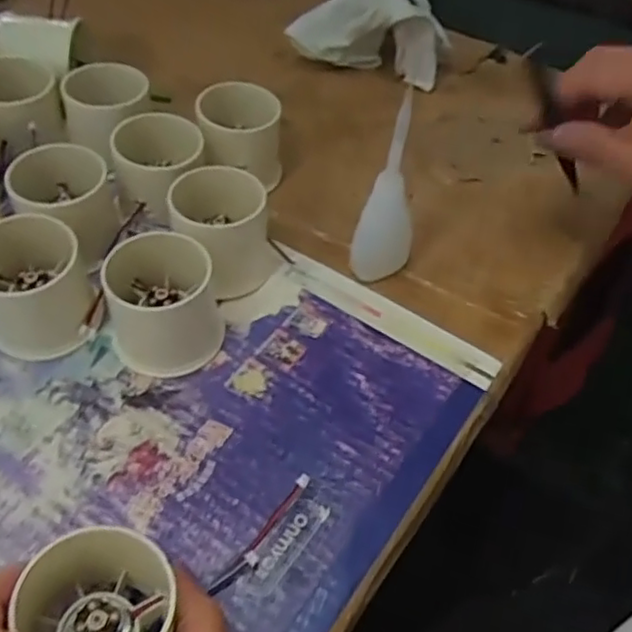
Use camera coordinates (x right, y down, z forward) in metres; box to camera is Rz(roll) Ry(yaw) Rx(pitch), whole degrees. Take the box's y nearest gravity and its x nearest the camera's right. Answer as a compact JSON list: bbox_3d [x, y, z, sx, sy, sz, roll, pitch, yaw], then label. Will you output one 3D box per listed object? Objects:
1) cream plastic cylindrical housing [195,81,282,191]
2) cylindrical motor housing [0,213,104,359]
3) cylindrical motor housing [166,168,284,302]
[{"bbox_3d":[-0.046,-0.108,0.406,0.051,0.051,0.046,-8,53,-12],"label":"cream plastic cylindrical housing"},{"bbox_3d":[-0.141,-0.017,0.328,0.057,0.049,0.063,-24,58,-23],"label":"cylindrical motor housing"},{"bbox_3d":[-0.050,-0.049,0.362,0.056,0.048,0.060,-28,59,-25],"label":"cylindrical motor housing"}]

